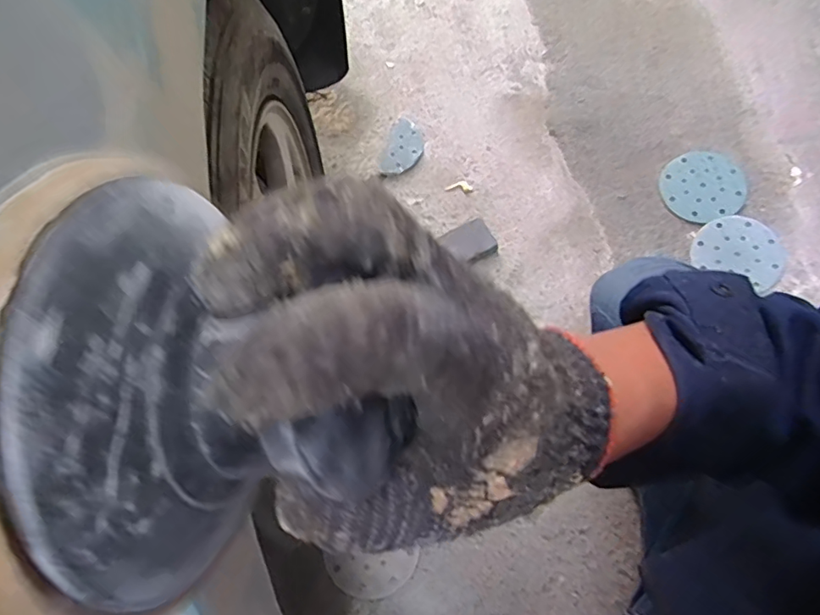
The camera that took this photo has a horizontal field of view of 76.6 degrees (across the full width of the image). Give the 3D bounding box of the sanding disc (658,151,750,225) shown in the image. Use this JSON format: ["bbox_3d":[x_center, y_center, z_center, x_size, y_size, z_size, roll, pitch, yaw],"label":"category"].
[{"bbox_3d":[0.559,-0.232,0.987,0.151,0.009,0.142,-2,68,5],"label":"sanding disc"}]

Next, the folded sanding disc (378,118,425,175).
[{"bbox_3d":[-0.014,-0.327,1.065,0.074,0.011,0.129,20,70,6],"label":"folded sanding disc"}]

